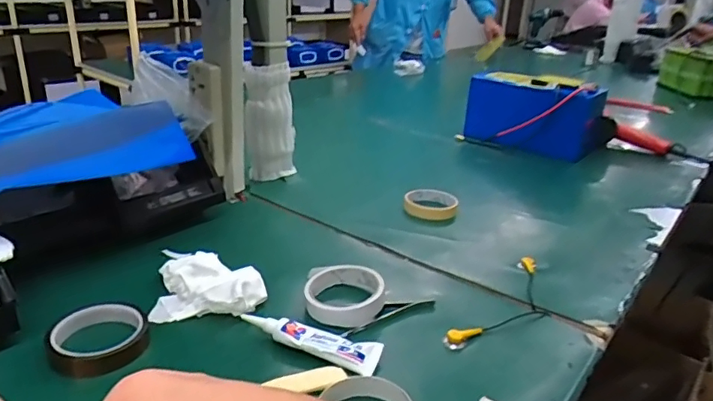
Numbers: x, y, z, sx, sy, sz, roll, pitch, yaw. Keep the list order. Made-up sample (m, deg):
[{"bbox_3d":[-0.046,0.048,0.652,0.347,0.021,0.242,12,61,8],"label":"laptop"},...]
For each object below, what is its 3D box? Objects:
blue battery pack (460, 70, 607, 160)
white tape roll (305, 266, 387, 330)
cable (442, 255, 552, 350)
[{"bbox_3d":[0.366,-0.180,1.143,0.271,0.154,0.086,25,31,39],"label":"blue battery pack"},{"bbox_3d":[-0.013,0.106,0.612,0.086,0.031,0.086,3,24,-1],"label":"white tape roll"},{"bbox_3d":[0.182,0.118,0.616,0.073,0.016,0.201,20,28,33],"label":"cable"}]

